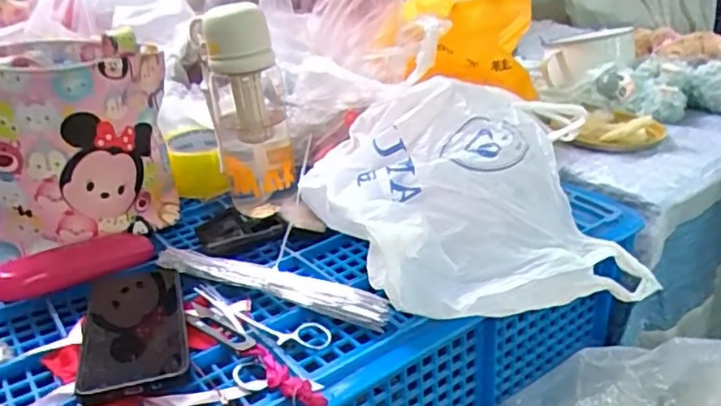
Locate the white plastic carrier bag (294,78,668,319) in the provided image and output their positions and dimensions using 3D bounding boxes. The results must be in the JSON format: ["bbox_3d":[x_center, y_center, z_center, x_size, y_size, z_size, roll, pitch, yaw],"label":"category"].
[{"bbox_3d":[0.104,-0.016,0.567,0.307,0.139,0.217,-6,28,-5],"label":"white plastic carrier bag"}]

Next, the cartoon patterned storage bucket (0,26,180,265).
[{"bbox_3d":[-0.316,-0.065,0.644,0.213,0.192,0.146,-19,32,-27],"label":"cartoon patterned storage bucket"}]

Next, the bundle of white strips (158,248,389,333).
[{"bbox_3d":[-0.084,0.071,0.553,0.241,0.026,0.024,10,30,23],"label":"bundle of white strips"}]

